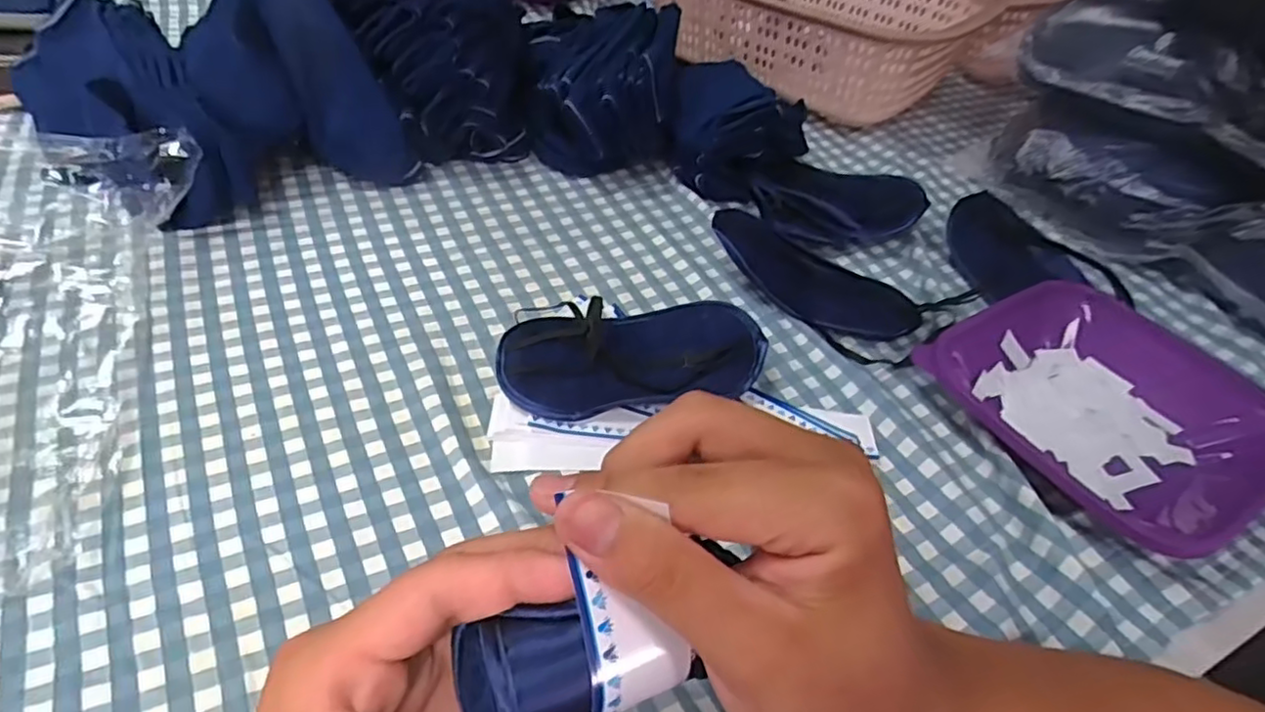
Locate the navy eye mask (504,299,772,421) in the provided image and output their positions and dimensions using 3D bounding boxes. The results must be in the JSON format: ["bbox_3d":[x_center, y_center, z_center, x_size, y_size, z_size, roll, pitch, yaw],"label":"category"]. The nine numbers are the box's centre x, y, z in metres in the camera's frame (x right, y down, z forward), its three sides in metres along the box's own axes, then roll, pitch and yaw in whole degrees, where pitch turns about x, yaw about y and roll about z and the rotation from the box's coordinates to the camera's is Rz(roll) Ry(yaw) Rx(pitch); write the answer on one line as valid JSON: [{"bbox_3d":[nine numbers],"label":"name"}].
[{"bbox_3d":[0.000,-0.003,0.434,0.166,0.024,0.084,-6,47,-14],"label":"navy eye mask"}]

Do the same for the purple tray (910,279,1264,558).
[{"bbox_3d":[0.295,0.035,0.418,0.168,0.050,0.176,-18,51,-24],"label":"purple tray"}]

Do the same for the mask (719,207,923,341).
[{"bbox_3d":[0.135,-0.064,0.491,0.157,0.034,0.071,25,48,15],"label":"mask"}]

